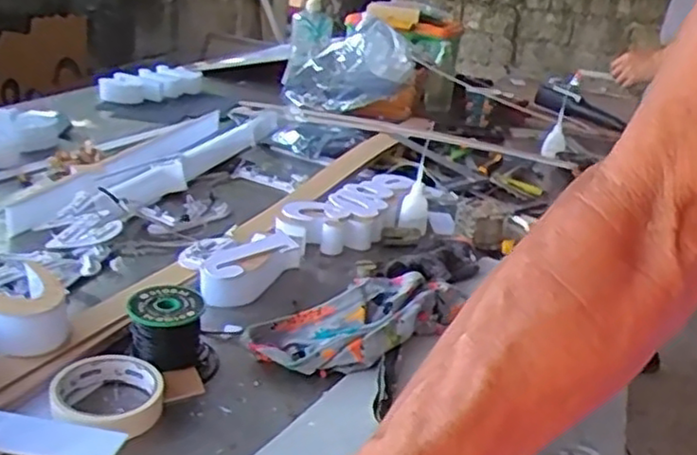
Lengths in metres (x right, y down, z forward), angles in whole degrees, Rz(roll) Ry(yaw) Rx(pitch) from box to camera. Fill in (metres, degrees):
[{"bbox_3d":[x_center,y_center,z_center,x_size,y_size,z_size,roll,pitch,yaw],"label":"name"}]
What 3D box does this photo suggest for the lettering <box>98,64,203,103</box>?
[{"bbox_3d":[-0.424,-0.334,1.593,0.082,0.057,0.334,16,25,23],"label":"lettering"}]

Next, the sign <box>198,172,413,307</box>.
[{"bbox_3d":[-0.035,-0.001,0.937,0.109,0.041,0.461,19,26,29],"label":"sign"}]

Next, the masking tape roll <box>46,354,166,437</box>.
[{"bbox_3d":[-0.202,0.142,0.588,0.090,0.028,0.095,5,23,-2],"label":"masking tape roll"}]

